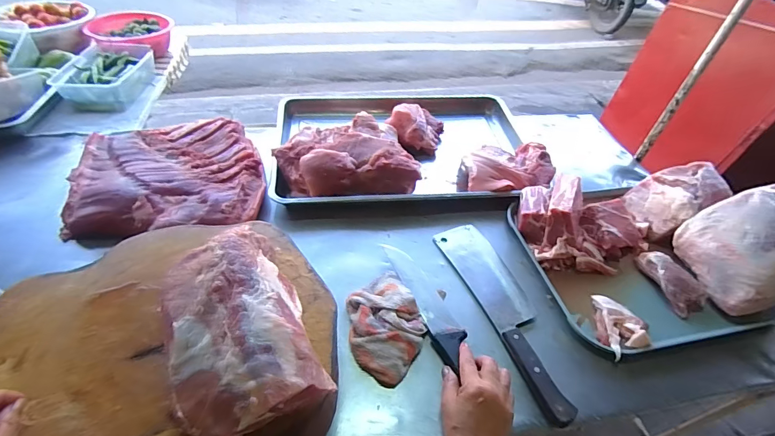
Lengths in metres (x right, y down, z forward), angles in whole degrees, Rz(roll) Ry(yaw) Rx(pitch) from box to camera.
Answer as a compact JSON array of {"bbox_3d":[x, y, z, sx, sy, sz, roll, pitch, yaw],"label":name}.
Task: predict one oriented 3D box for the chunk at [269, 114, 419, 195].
[{"bbox_3d":[-0.090,-0.132,0.797,0.282,0.078,0.215,-4,48,-11],"label":"chunk"}]

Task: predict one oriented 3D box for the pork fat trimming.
[{"bbox_3d":[0.367,0.171,0.585,0.075,0.026,0.104,14,47,7],"label":"pork fat trimming"}]

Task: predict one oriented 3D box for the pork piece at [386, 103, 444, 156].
[{"bbox_3d":[0.066,-0.215,0.900,0.131,0.069,0.120,11,47,3],"label":"pork piece"}]

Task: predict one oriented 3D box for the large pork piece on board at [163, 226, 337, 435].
[{"bbox_3d":[-0.173,0.122,0.425,0.152,0.089,0.224,-18,52,-23],"label":"large pork piece on board"}]

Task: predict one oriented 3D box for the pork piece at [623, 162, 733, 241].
[{"bbox_3d":[0.562,-0.039,0.740,0.103,0.128,0.123,-11,49,-17],"label":"pork piece"}]

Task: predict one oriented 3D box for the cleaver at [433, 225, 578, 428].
[{"bbox_3d":[0.198,0.139,0.618,0.099,0.031,0.360,-14,50,-19],"label":"cleaver"}]

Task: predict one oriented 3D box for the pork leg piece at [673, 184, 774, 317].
[{"bbox_3d":[0.614,0.050,0.631,0.150,0.128,0.164,-6,48,-13],"label":"pork leg piece"}]

